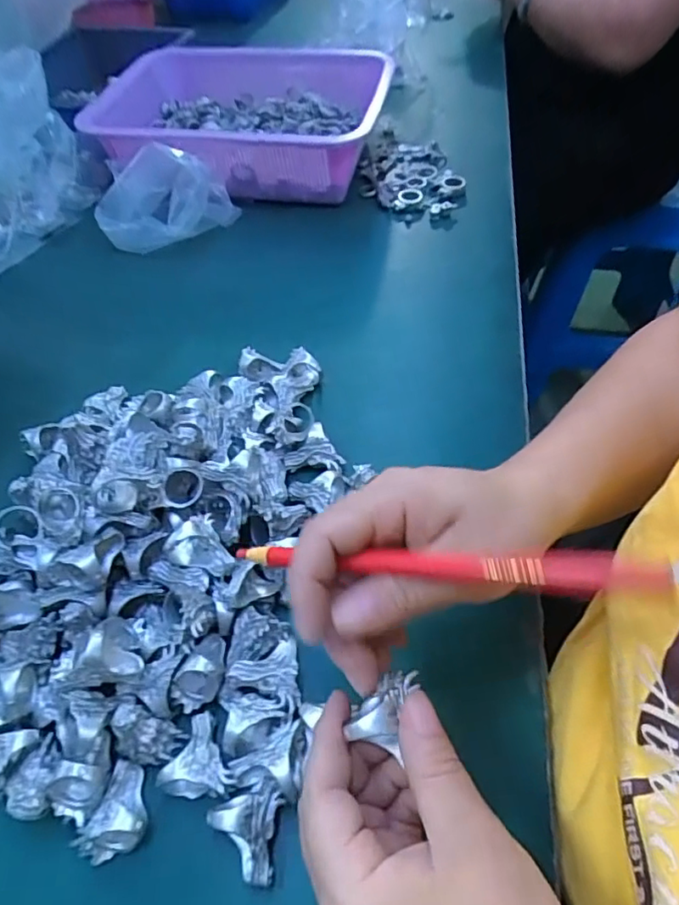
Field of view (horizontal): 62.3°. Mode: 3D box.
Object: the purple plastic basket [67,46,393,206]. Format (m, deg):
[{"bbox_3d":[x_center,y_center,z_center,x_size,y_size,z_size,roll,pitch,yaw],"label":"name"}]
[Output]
[{"bbox_3d":[-0.100,-0.334,0.575,0.282,0.097,0.225,5,53,7],"label":"purple plastic basket"}]

